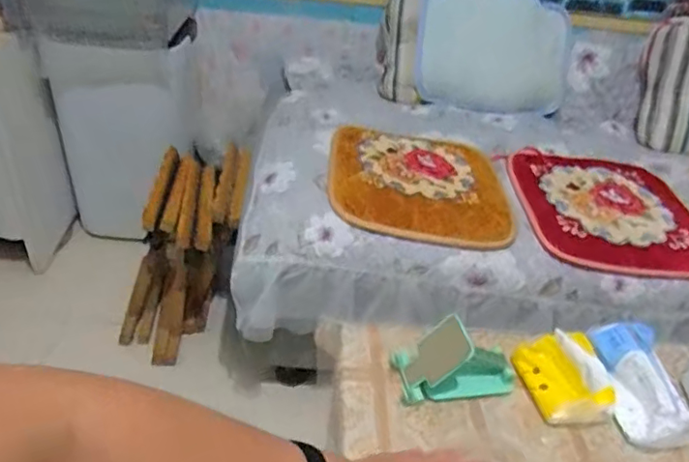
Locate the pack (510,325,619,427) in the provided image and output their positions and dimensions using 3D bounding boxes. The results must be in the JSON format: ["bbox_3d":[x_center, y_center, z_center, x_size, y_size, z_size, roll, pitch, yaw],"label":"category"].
[{"bbox_3d":[0.264,0.165,0.661,0.097,0.070,0.105,-1,36,-11],"label":"pack"}]

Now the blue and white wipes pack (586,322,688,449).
[{"bbox_3d":[0.346,0.174,0.662,0.081,0.069,0.153,7,35,1],"label":"blue and white wipes pack"}]

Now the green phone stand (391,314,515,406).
[{"bbox_3d":[0.132,0.144,0.650,0.130,0.081,0.065,-1,36,-11],"label":"green phone stand"}]

